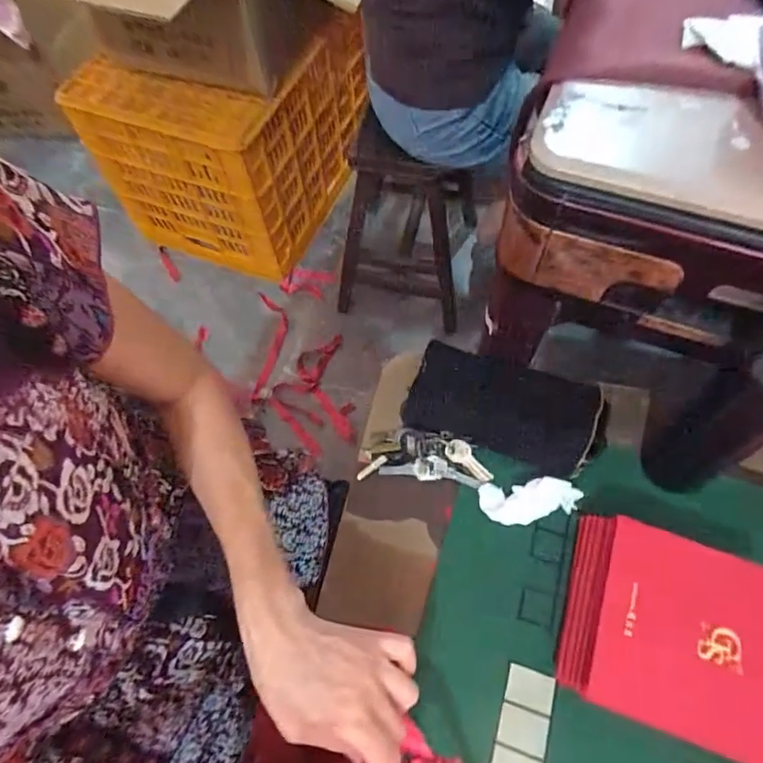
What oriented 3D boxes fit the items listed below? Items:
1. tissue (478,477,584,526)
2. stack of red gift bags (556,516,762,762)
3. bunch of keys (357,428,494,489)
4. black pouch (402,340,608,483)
[{"bbox_3d":[0.146,0.119,0.480,0.094,0.024,0.040,-1,64,2],"label":"tissue"},{"bbox_3d":[0.234,0.207,0.403,0.160,0.081,0.141,17,66,10],"label":"stack of red gift bags"},{"bbox_3d":[0.044,0.078,0.509,0.132,0.024,0.049,5,64,5],"label":"bunch of keys"},{"bbox_3d":[0.130,0.026,0.521,0.197,0.029,0.104,18,66,11],"label":"black pouch"}]

